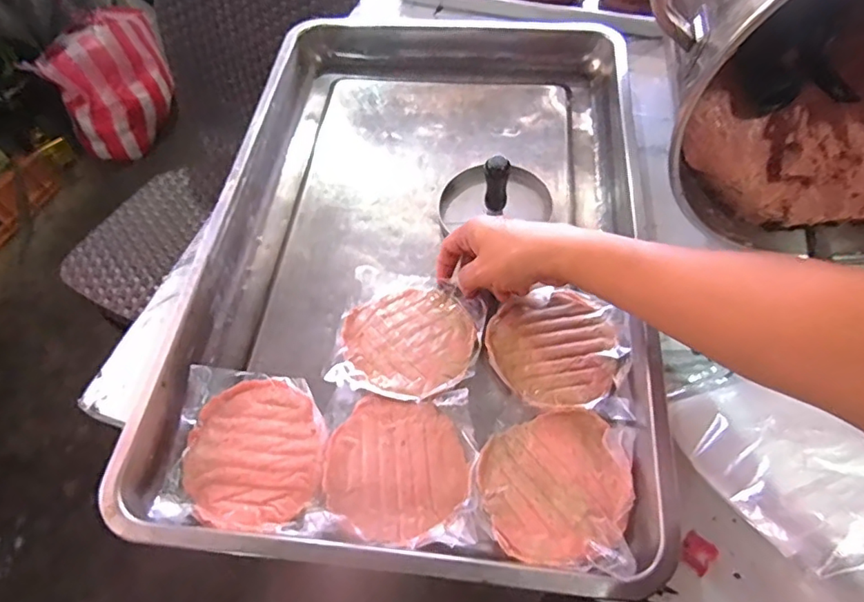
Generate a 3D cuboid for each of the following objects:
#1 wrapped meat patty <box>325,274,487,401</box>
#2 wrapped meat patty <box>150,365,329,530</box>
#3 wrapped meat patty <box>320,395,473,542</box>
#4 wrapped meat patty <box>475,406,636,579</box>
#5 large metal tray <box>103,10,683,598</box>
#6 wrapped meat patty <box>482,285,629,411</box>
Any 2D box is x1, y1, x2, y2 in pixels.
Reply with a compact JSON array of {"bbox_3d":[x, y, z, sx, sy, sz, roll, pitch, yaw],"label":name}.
[{"bbox_3d":[-0.018,0.028,0.469,0.116,0.009,0.117,9,59,10],"label":"wrapped meat patty"},{"bbox_3d":[-0.139,0.109,0.418,0.115,0.016,0.116,3,58,6],"label":"wrapped meat patty"},{"bbox_3d":[-0.026,0.123,0.410,0.106,0.009,0.099,-2,57,3],"label":"wrapped meat patty"},{"bbox_3d":[0.088,0.128,0.392,0.105,0.021,0.110,6,58,8],"label":"wrapped meat patty"},{"bbox_3d":[0.001,-0.085,0.526,0.379,0.051,0.617,4,58,7],"label":"large metal tray"},{"bbox_3d":[0.103,0.034,0.452,0.106,0.008,0.108,-2,57,3],"label":"wrapped meat patty"}]

